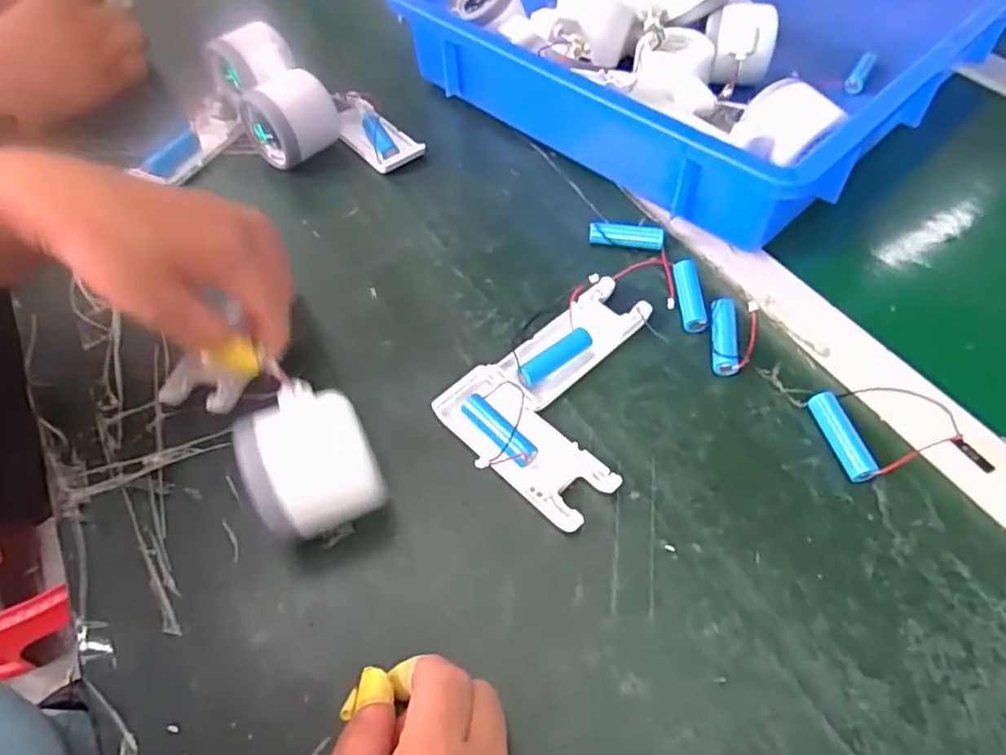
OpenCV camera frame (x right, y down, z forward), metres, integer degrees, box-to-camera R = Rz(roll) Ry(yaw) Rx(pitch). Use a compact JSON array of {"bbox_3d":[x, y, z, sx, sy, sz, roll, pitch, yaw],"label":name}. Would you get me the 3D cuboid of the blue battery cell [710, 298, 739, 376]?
[{"bbox_3d":[0.133,-0.025,0.383,0.015,0.016,0.050,6,55,7],"label":"blue battery cell"}]

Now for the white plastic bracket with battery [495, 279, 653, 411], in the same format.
[{"bbox_3d":[0.043,-0.024,0.381,0.095,0.014,0.038,-38,61,-22],"label":"white plastic bracket with battery"}]

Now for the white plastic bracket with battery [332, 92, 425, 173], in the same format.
[{"bbox_3d":[-0.105,-0.195,0.508,0.038,0.031,0.089,-40,62,-23],"label":"white plastic bracket with battery"}]

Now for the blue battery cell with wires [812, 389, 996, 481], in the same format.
[{"bbox_3d":[0.213,0.026,0.344,0.079,0.015,0.055,-6,55,-2],"label":"blue battery cell with wires"}]

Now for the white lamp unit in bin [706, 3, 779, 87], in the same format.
[{"bbox_3d":[0.185,-0.256,0.503,0.055,0.053,0.062,15,57,14],"label":"white lamp unit in bin"}]

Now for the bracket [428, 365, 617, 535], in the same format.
[{"bbox_3d":[0.010,0.036,0.342,0.042,0.017,0.103,-37,61,-21],"label":"bracket"}]

